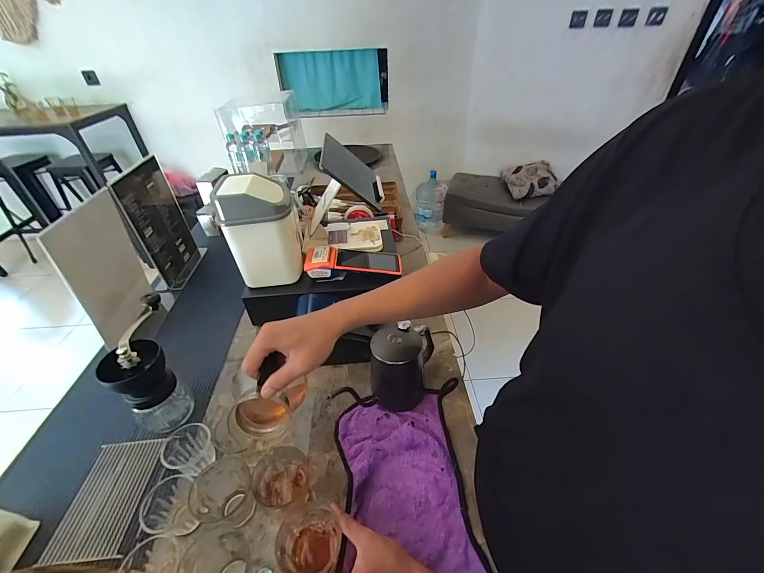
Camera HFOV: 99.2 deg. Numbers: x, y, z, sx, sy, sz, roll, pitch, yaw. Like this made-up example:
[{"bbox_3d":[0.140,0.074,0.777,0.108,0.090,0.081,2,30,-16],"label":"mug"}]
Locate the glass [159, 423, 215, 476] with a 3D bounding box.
[{"bbox_3d":[-0.307,0.262,0.522,0.065,0.060,0.078,-6,39,-5],"label":"glass"}]

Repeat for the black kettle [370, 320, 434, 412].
[{"bbox_3d":[0.037,0.137,0.595,0.100,0.127,0.119,5,39,9],"label":"black kettle"}]

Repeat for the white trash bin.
[{"bbox_3d":[-0.252,-0.113,0.698,0.125,0.221,0.113,-4,39,-2],"label":"white trash bin"}]

